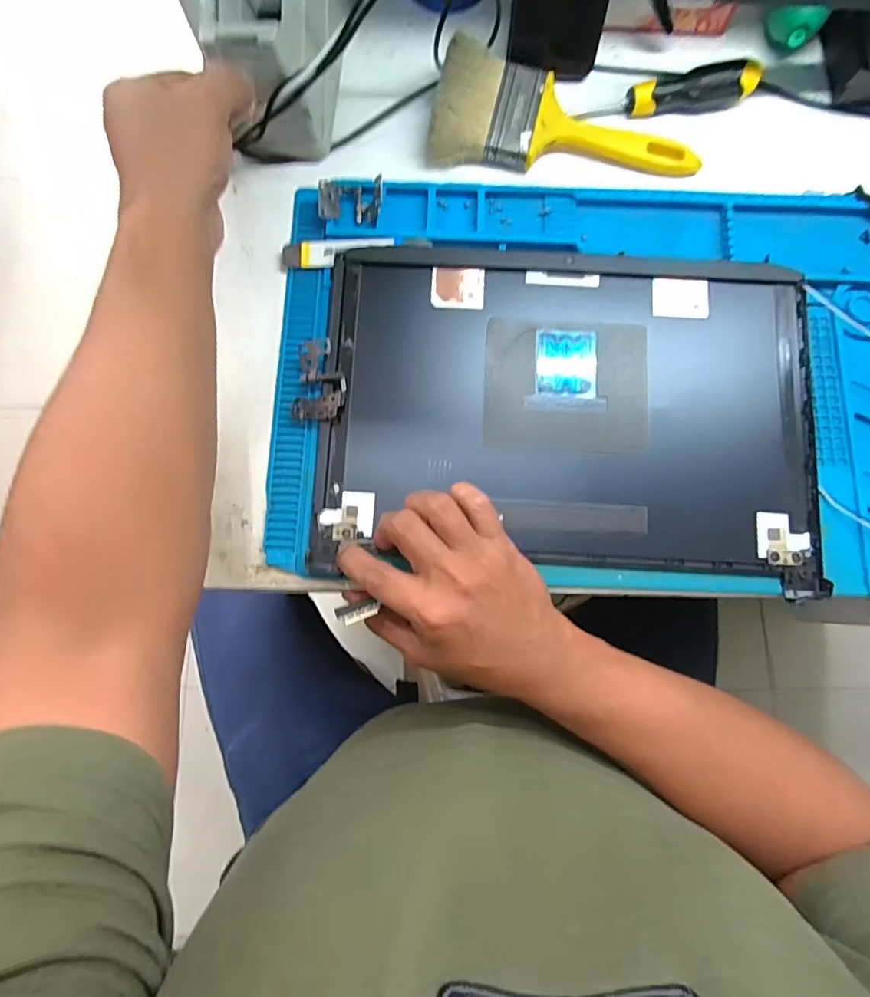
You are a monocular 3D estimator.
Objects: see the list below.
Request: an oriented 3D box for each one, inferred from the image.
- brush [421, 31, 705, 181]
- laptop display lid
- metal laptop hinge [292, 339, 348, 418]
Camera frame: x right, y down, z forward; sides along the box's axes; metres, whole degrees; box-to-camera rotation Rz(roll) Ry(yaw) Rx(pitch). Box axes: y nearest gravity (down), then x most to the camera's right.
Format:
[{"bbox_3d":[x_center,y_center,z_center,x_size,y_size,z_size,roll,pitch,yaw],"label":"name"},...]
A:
[{"bbox_3d":[0.109,-0.306,0.413,0.215,0.030,0.085,11,79,2],"label":"brush"},{"bbox_3d":[0.097,-0.072,0.379,0.357,0.012,0.244,1,79,0],"label":"laptop display lid"},{"bbox_3d":[-0.085,-0.089,0.379,0.038,0.008,0.061,6,79,1],"label":"metal laptop hinge"}]

